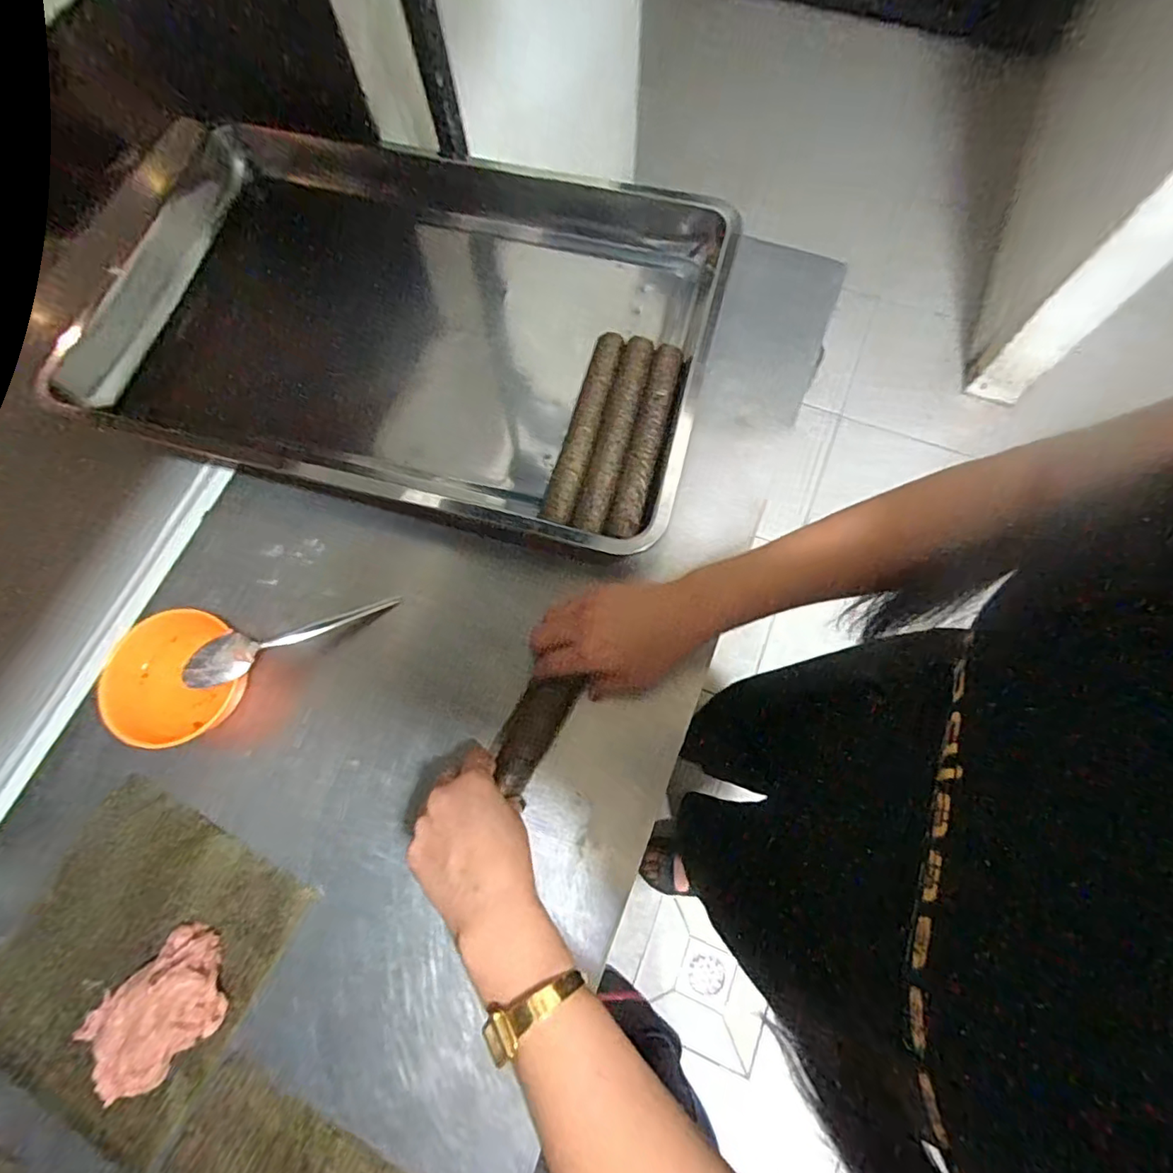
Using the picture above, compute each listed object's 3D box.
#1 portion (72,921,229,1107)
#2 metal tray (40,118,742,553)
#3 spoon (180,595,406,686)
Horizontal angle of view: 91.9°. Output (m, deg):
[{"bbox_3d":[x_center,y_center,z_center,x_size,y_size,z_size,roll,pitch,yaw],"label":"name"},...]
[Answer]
[{"bbox_3d":[-0.301,0.298,0.396,0.101,0.036,0.074,-43,75,-11],"label":"portion"},{"bbox_3d":[-0.167,-0.265,0.568,0.553,0.053,0.397,15,73,7],"label":"metal tray"},{"bbox_3d":[-0.240,0.041,0.473,0.166,0.015,0.034,-21,70,-30],"label":"spoon"}]

